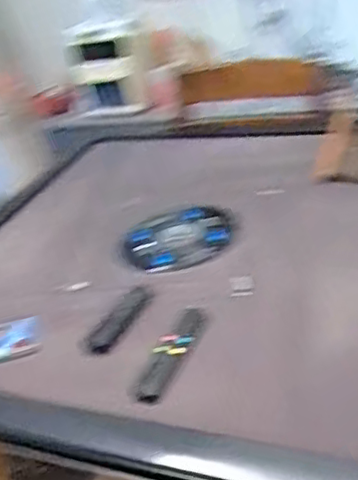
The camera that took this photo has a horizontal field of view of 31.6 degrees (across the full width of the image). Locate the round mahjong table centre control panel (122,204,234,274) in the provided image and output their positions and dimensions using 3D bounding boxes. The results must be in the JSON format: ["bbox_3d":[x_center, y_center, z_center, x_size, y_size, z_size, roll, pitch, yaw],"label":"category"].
[{"bbox_3d":[-0.001,-0.002,1.164,0.187,0.027,0.226,-5,32,17],"label":"round mahjong table centre control panel"}]

